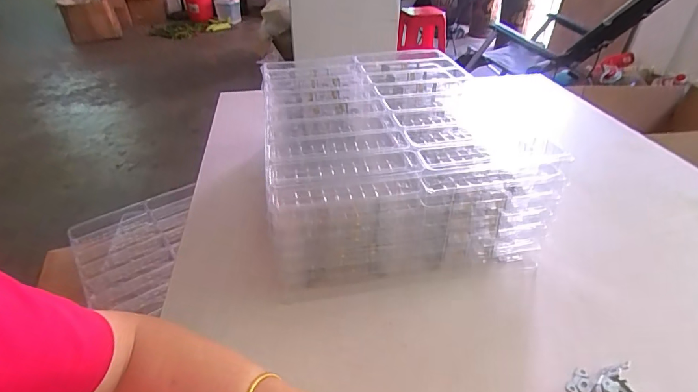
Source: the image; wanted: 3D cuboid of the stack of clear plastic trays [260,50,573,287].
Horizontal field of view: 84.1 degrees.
[{"bbox_3d":[0.047,-0.066,0.606,0.332,0.175,0.406,-6,36,-9],"label":"stack of clear plastic trays"}]

